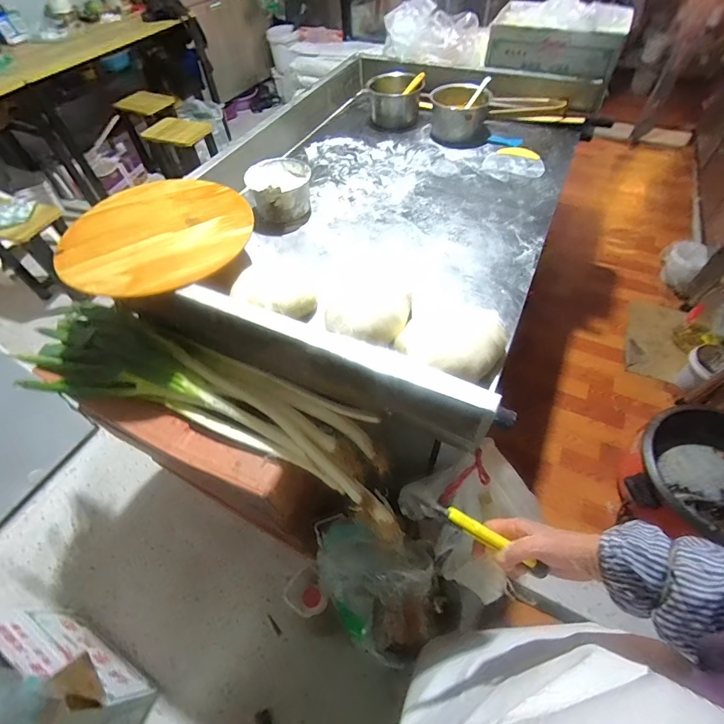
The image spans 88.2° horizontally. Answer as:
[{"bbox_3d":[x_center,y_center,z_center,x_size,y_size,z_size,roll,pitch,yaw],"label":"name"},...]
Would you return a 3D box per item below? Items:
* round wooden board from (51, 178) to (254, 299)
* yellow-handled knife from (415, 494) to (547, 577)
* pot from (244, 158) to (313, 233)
[{"bbox_3d":[-0.401,-0.257,0.737,0.327,0.026,0.347,-1,55,2],"label":"round wooden board"},{"bbox_3d":[0.148,0.212,0.464,0.180,0.020,0.018,31,61,6],"label":"yellow-handled knife"},{"bbox_3d":[-0.191,-0.410,0.903,0.150,0.090,0.174,-15,55,-8],"label":"pot"}]

